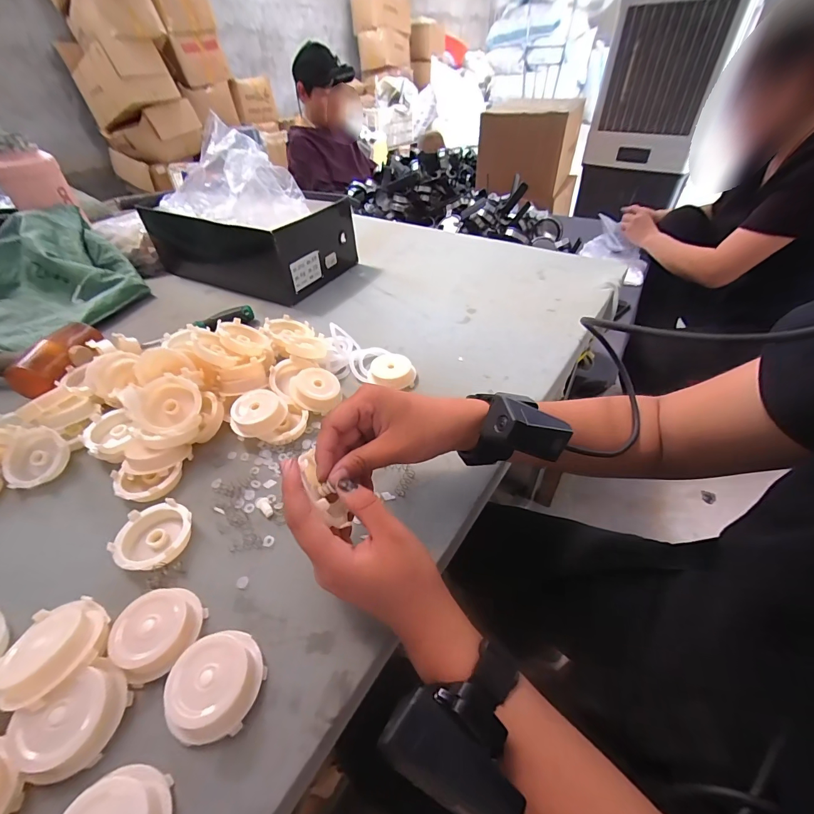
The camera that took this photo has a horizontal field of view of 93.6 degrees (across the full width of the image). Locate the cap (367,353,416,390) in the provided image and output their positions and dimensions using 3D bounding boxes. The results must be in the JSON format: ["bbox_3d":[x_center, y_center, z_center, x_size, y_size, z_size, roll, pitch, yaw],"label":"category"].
[{"bbox_3d":[-0.017,-0.044,0.466,0.056,0.019,0.054,7,54,-10],"label":"cap"}]

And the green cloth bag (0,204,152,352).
[{"bbox_3d":[-0.584,-0.199,0.617,0.299,0.070,0.243,42,66,15],"label":"green cloth bag"}]

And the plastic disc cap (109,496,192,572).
[{"bbox_3d":[-0.208,0.106,0.318,0.058,0.016,0.058,-1,45,1],"label":"plastic disc cap"}]

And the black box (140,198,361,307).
[{"bbox_3d":[-0.293,-0.300,0.682,0.342,0.112,0.203,19,48,20],"label":"black box"}]

